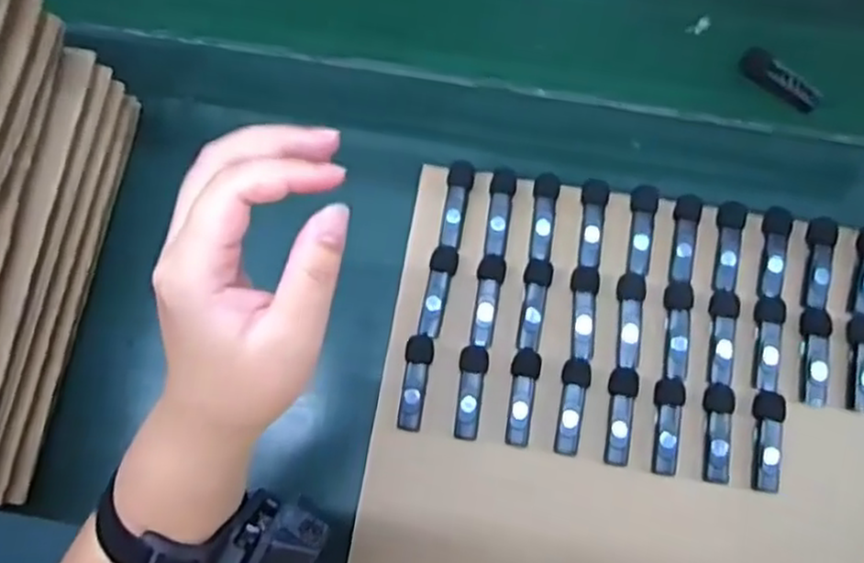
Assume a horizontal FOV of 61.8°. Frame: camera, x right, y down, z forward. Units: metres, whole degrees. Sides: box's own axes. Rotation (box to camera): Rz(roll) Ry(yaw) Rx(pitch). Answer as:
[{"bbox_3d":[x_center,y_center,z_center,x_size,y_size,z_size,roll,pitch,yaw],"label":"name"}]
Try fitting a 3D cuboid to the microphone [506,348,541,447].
[{"bbox_3d":[0.061,0.078,0.489,0.018,0.011,0.065,11,73,3],"label":"microphone"}]

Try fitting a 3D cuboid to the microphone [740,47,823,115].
[{"bbox_3d":[0.270,-0.156,0.563,0.067,0.021,0.020,38,77,11],"label":"microphone"}]

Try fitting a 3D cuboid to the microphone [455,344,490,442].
[{"bbox_3d":[0.026,0.075,0.491,0.019,0.008,0.063,9,73,3],"label":"microphone"}]

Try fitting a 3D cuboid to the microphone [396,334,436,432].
[{"bbox_3d":[-0.011,0.069,0.493,0.019,0.010,0.065,8,73,3],"label":"microphone"}]

